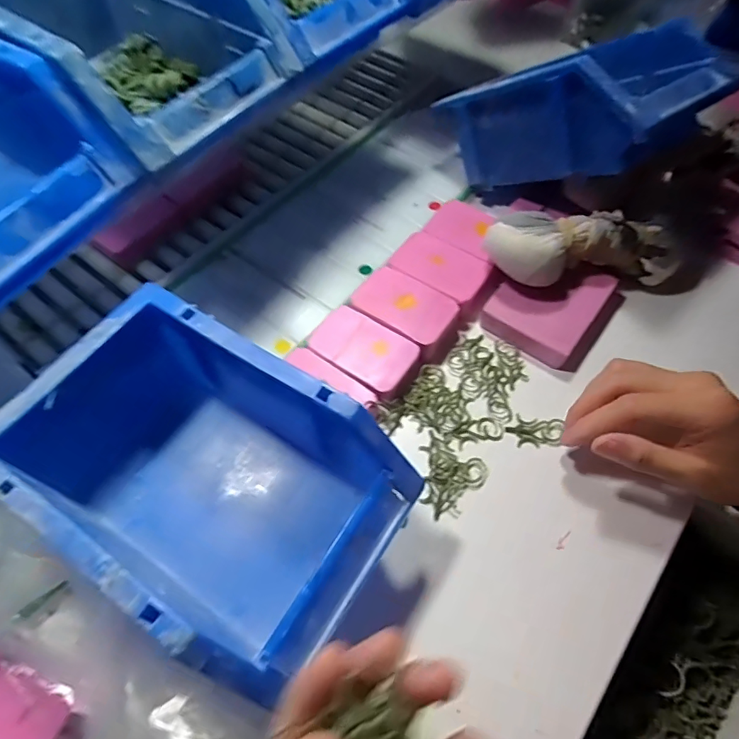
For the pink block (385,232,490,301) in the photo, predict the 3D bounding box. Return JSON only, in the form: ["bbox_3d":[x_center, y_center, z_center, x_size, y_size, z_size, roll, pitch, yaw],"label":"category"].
[{"bbox_3d":[0.055,-0.078,0.382,0.071,0.019,0.046,31,65,19],"label":"pink block"}]

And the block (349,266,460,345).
[{"bbox_3d":[0.026,-0.046,0.365,0.070,0.016,0.045,31,65,19],"label":"block"}]

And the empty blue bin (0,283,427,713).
[{"bbox_3d":[-0.078,0.061,0.260,0.176,0.103,0.119,29,64,18],"label":"empty blue bin"}]

